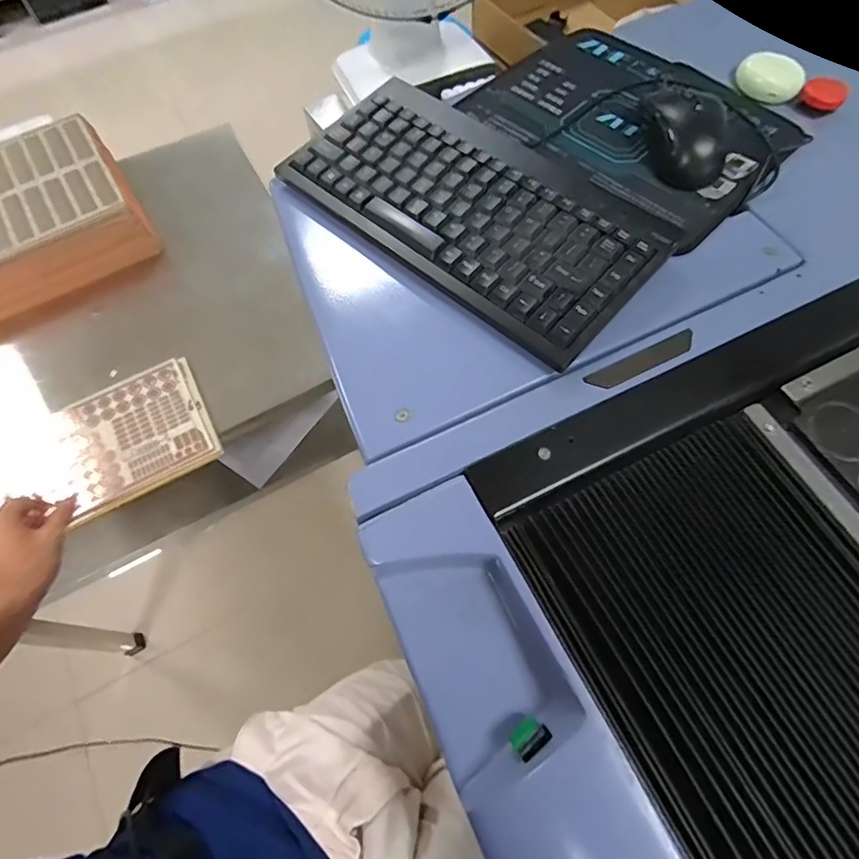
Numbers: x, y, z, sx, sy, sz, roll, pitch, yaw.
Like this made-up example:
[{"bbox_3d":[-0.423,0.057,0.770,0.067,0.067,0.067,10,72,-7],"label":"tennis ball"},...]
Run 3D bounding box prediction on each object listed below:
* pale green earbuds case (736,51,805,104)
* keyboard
[{"bbox_3d":[0.332,-0.343,0.501,0.059,0.027,0.033,30,70,14],"label":"pale green earbuds case"},{"bbox_3d":[0.028,-0.176,0.399,0.289,0.017,0.148,39,72,17],"label":"keyboard"}]

